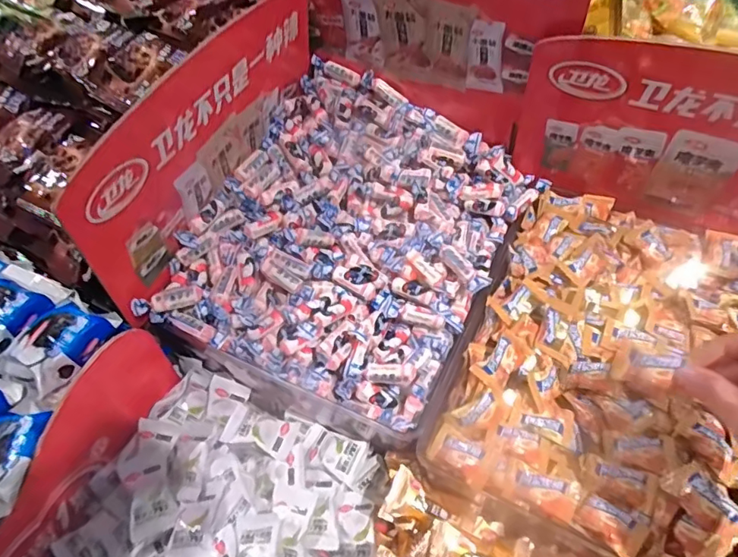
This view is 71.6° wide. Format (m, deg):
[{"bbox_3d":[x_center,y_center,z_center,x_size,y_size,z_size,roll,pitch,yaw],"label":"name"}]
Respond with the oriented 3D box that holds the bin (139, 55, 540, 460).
[{"bbox_3d":[-0.011,-0.029,0.458,0.235,0.148,0.280,21,56,20],"label":"bin"}]

